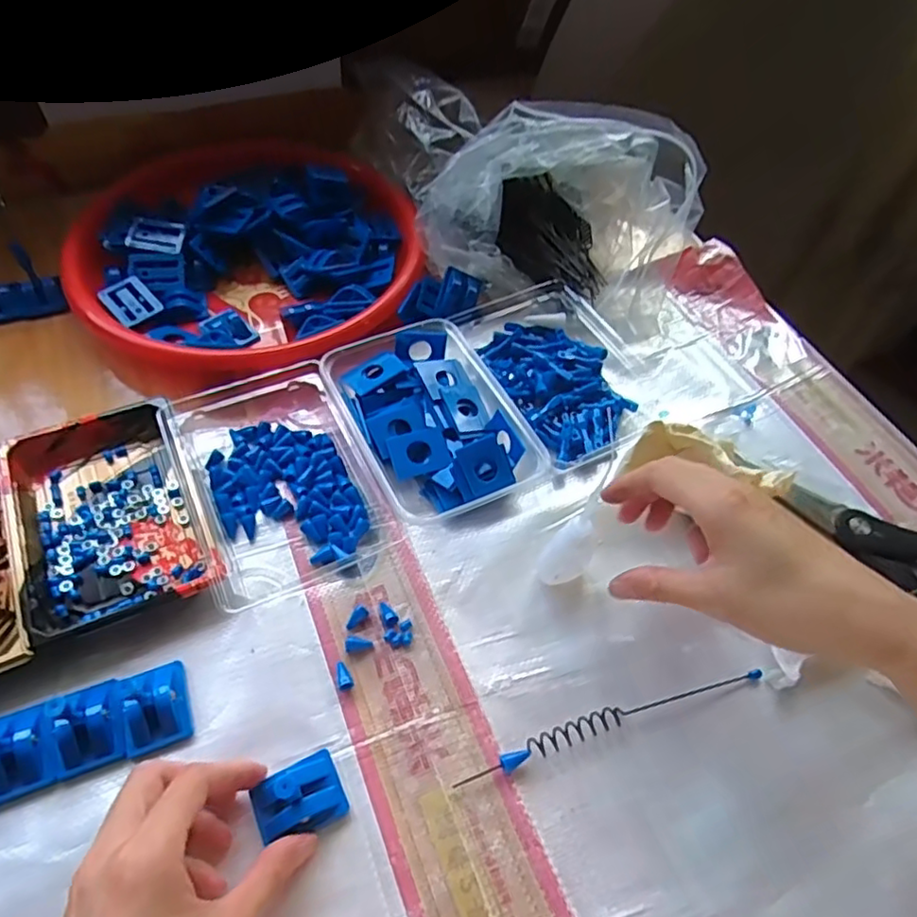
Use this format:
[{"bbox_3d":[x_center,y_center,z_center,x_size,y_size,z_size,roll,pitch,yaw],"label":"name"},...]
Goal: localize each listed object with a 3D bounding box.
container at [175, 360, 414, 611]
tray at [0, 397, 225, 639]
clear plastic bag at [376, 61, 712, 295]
[{"bbox_3d":[-0.125,0.007,0.432,0.118,0.033,0.168,-21,59,-18],"label":"container"},{"bbox_3d":[-0.226,0.035,0.404,0.106,0.027,0.156,-21,59,-18],"label":"tray"},{"bbox_3d":[0.074,-0.262,0.569,0.238,0.100,0.239,-17,58,-16],"label":"clear plastic bag"}]

